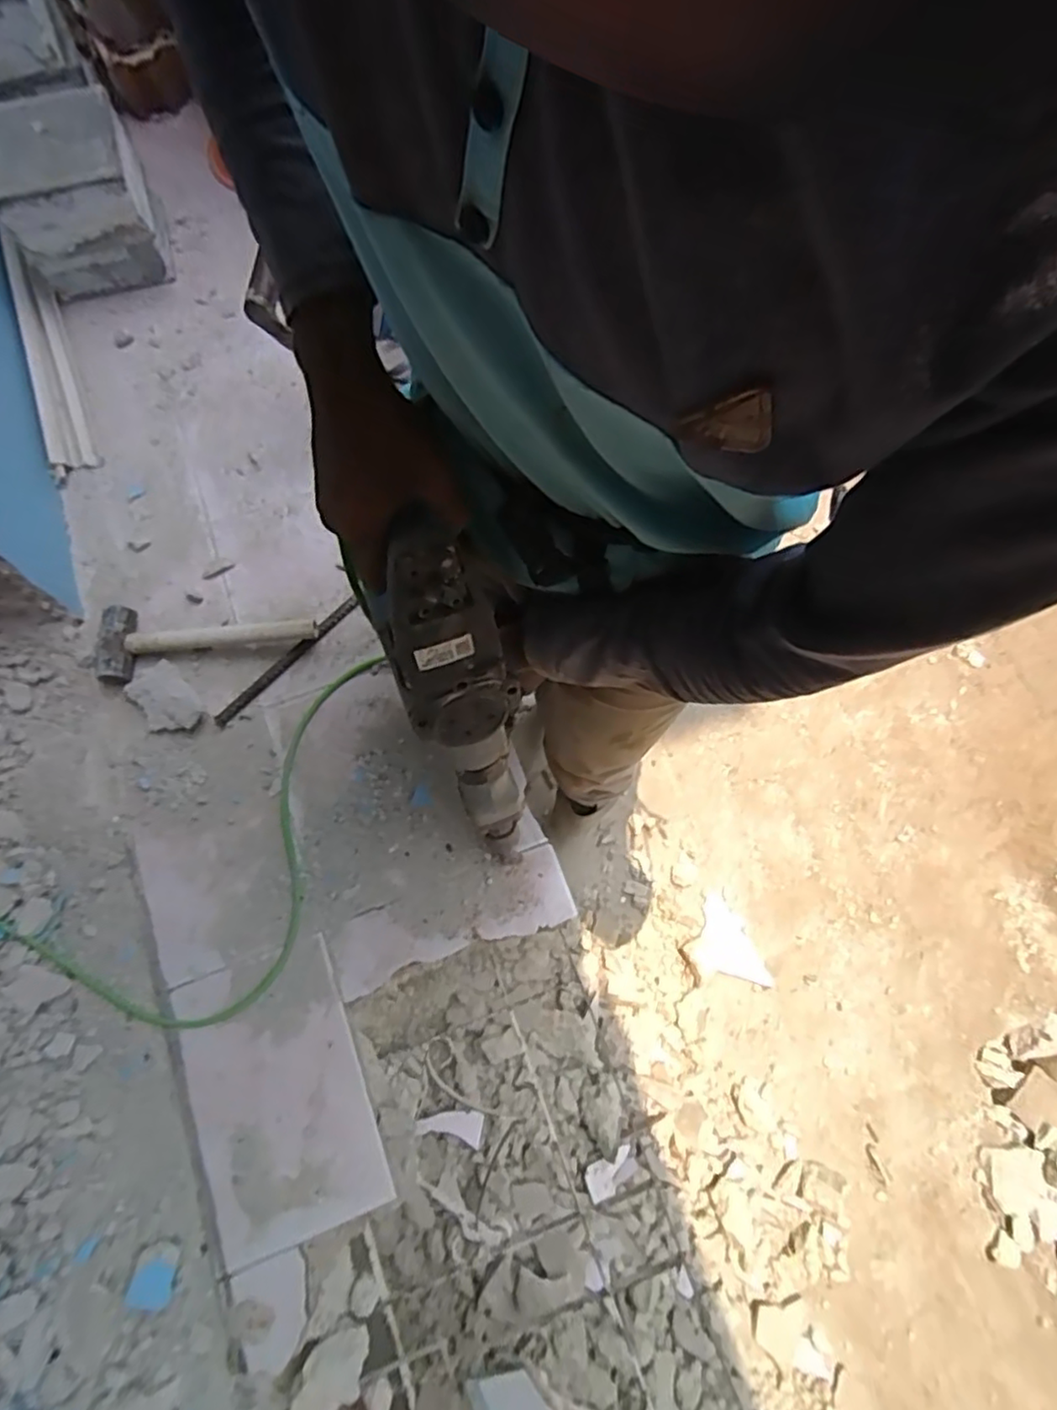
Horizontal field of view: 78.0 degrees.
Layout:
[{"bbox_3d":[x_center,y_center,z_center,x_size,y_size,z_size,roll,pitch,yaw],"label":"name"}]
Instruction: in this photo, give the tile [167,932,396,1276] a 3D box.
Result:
[{"bbox_3d":[-0.293,0.449,0.754,0.190,0.006,0.301,-20,75,-5],"label":"tile"}]

